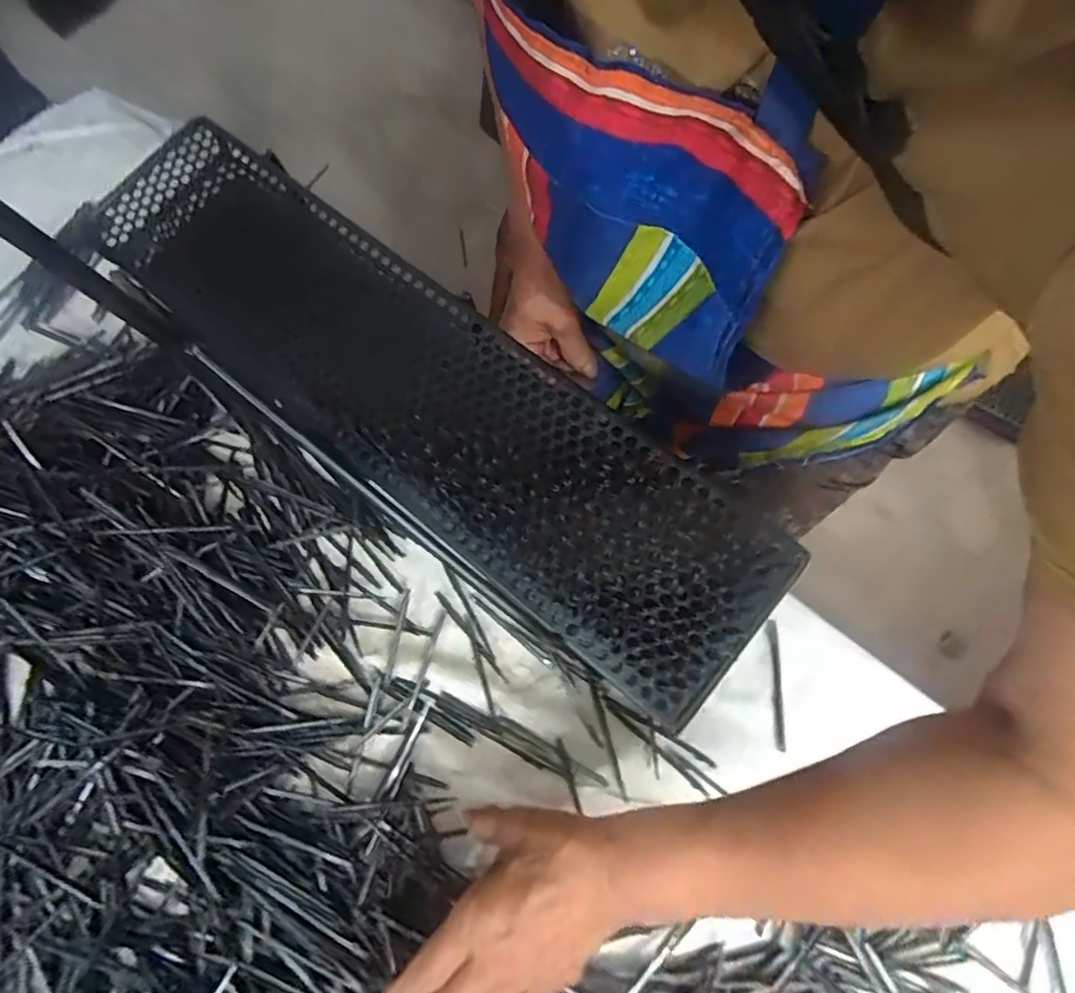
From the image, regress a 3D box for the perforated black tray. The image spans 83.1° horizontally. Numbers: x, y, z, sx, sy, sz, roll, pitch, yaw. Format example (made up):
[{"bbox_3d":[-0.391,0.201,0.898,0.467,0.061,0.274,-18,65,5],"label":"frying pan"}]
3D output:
[{"bbox_3d":[-0.094,-0.077,0.472,0.596,0.088,0.158,39,81,15],"label":"perforated black tray"}]

